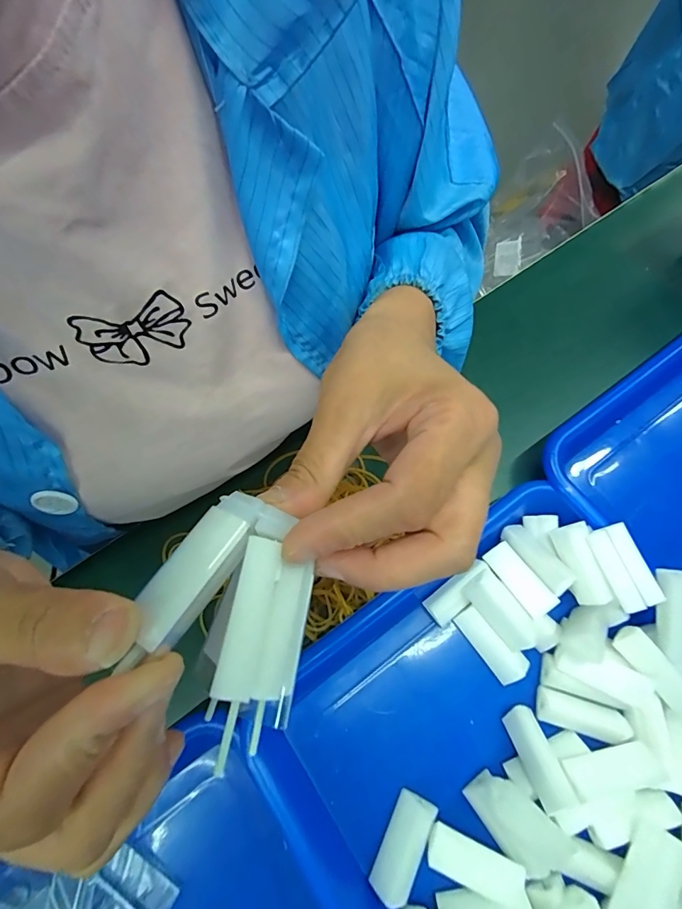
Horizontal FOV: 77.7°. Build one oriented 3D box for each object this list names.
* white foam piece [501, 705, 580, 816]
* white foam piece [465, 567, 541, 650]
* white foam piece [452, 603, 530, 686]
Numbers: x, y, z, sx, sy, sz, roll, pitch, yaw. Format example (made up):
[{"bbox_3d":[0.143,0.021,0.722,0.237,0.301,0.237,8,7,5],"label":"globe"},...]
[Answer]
[{"bbox_3d":[0.105,0.161,0.225,0.017,0.008,0.046,-17,46,-4],"label":"white foam piece"},{"bbox_3d":[0.094,0.093,0.253,0.020,0.020,0.047,-36,74,-10],"label":"white foam piece"},{"bbox_3d":[0.090,0.112,0.255,0.047,0.009,0.023,51,119,16],"label":"white foam piece"}]

